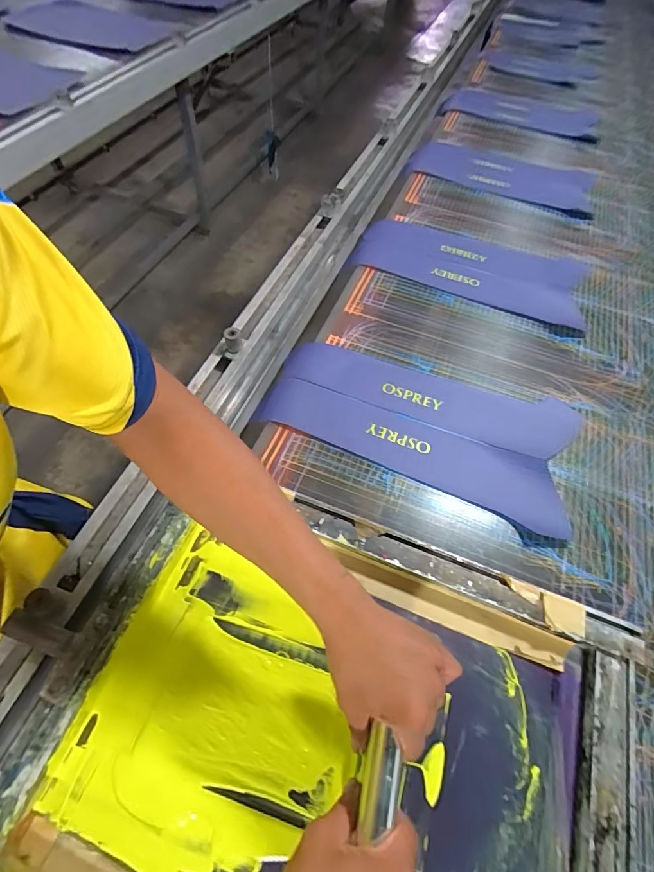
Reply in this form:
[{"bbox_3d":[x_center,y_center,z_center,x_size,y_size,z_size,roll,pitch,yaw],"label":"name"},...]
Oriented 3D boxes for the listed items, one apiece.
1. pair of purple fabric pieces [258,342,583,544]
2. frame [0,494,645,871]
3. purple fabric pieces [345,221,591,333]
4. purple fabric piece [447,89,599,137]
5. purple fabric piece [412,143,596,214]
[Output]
[{"bbox_3d":[0.133,-0.025,0.607,0.438,0.008,0.204,20,59,9],"label":"pair of purple fabric pieces"},{"bbox_3d":[0.007,0.288,0.388,0.533,0.029,0.420,20,59,9],"label":"frame"},{"bbox_3d":[0.278,-0.339,0.819,0.443,0.014,0.210,18,59,8],"label":"purple fabric pieces"},{"bbox_3d":[0.634,-1.058,1.333,0.480,0.025,0.222,27,60,13],"label":"purple fabric piece"},{"bbox_3d":[0.449,-0.682,1.057,0.450,0.017,0.211,20,59,8],"label":"purple fabric piece"}]

